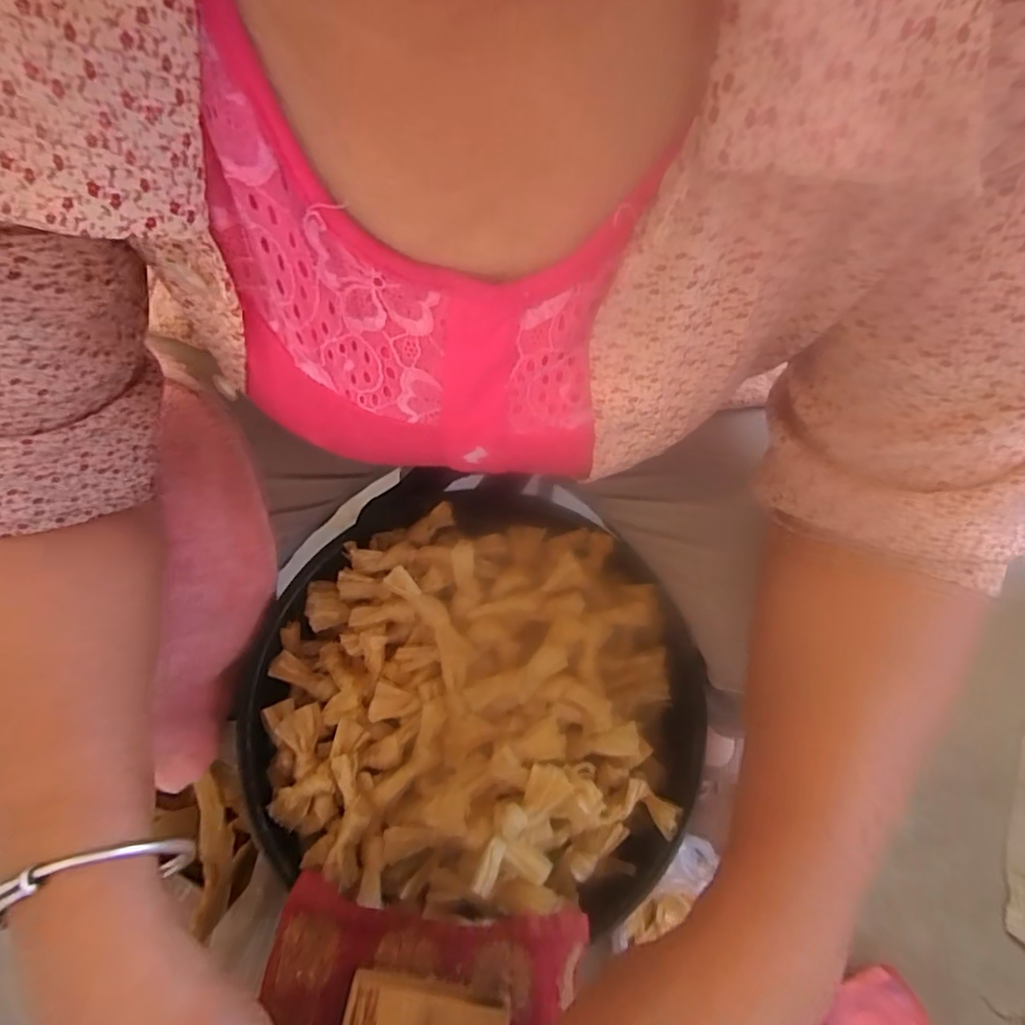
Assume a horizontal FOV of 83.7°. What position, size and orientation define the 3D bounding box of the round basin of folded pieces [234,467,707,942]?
[{"bbox_3d":[-0.022,0.108,0.394,0.301,0.077,0.280,1,66,-2],"label":"round basin of folded pieces"}]

